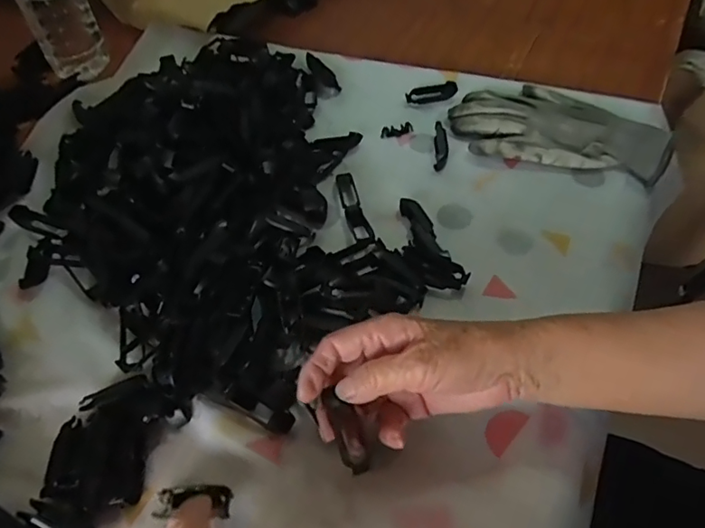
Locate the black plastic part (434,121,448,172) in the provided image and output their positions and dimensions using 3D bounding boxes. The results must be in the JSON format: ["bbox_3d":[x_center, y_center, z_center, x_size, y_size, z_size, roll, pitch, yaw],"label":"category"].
[{"bbox_3d":[0.090,-0.122,0.551,0.013,0.013,0.057,1,70,1],"label":"black plastic part"}]

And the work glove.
[{"bbox_3d":[0.213,-0.137,0.561,0.217,0.031,0.111,14,55,10],"label":"work glove"}]

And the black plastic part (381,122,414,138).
[{"bbox_3d":[0.048,-0.144,0.576,0.038,0.008,0.012,-25,57,-17],"label":"black plastic part"}]

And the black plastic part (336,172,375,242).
[{"bbox_3d":[0.001,-0.056,0.510,0.018,0.010,0.098,-11,54,-8],"label":"black plastic part"}]

